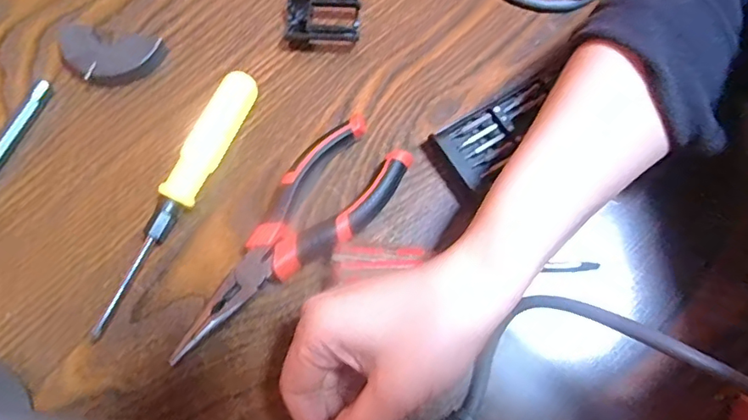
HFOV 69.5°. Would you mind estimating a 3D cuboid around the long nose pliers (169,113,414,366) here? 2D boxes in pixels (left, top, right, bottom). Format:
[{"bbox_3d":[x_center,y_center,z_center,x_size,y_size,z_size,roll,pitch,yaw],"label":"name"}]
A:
[{"bbox_3d":[-0.047,0.015,0.287,0.049,0.017,0.153,44,78,10],"label":"long nose pliers"}]

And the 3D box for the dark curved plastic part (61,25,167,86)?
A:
[{"bbox_3d":[-0.156,-0.089,0.317,0.062,0.014,0.033,10,75,1],"label":"dark curved plastic part"}]

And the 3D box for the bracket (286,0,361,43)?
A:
[{"bbox_3d":[-0.030,-0.115,0.324,0.043,0.017,0.024,1,75,-1],"label":"bracket"}]

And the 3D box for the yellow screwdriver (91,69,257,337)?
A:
[{"bbox_3d":[-0.105,-0.007,0.292,0.019,0.019,0.155,24,76,5],"label":"yellow screwdriver"}]

